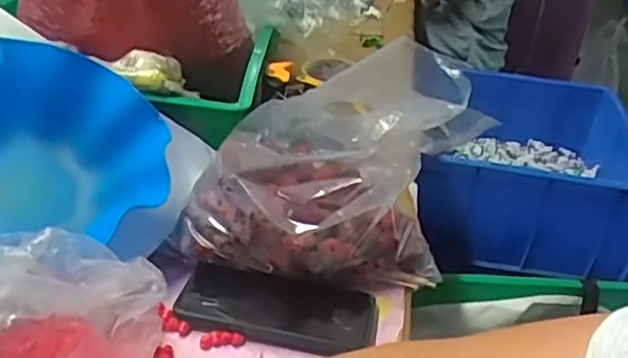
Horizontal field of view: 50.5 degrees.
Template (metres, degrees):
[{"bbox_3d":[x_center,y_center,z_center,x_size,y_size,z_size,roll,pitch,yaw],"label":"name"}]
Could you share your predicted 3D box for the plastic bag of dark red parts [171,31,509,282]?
[{"bbox_3d":[-0.004,-0.013,0.588,0.230,0.194,0.153,0,34,-9],"label":"plastic bag of dark red parts"}]

